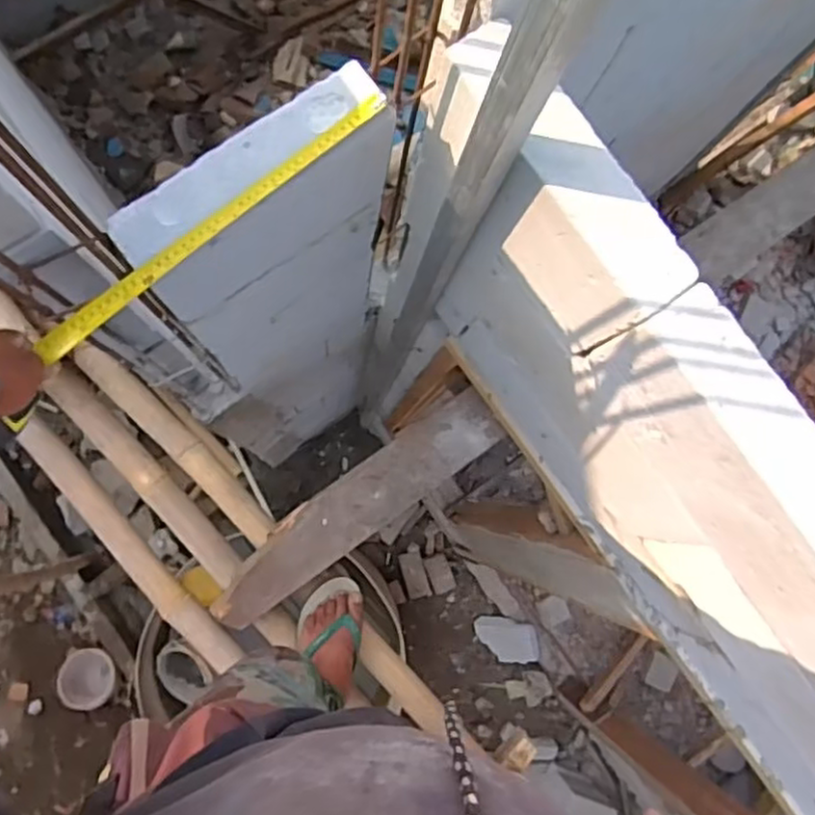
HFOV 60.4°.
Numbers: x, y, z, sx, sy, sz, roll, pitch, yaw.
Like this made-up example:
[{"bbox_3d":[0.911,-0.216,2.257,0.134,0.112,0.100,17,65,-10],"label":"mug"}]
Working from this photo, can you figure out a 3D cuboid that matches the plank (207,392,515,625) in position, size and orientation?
[{"bbox_3d":[-0.095,0.184,1.307,0.613,0.028,0.122,-36,79,-5],"label":"plank"}]

